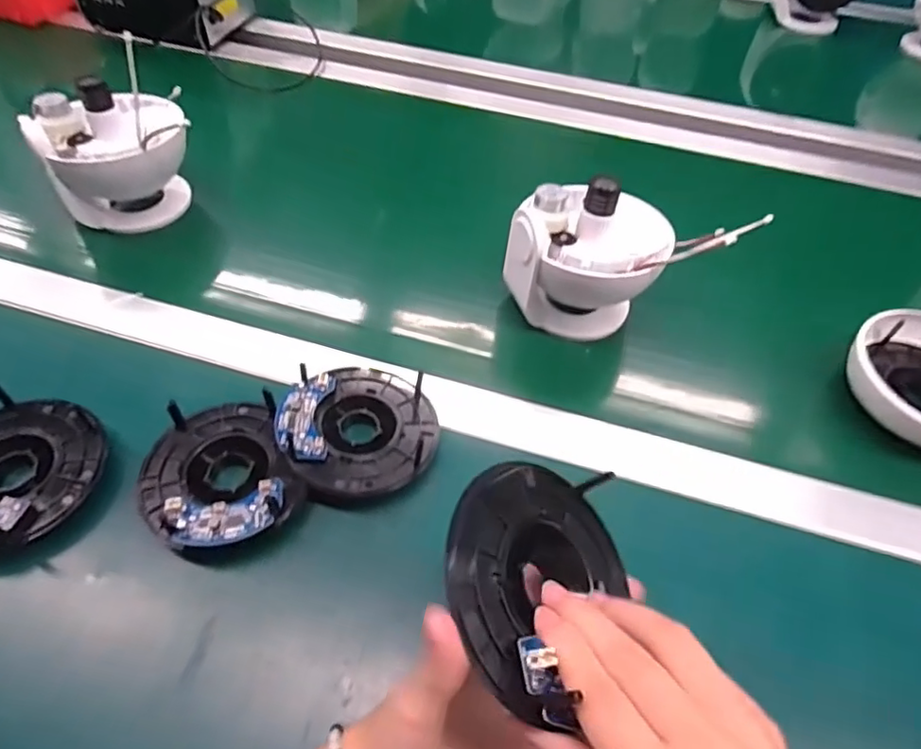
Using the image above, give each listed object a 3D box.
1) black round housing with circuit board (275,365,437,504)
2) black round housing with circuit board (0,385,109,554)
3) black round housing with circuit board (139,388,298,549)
[{"bbox_3d":[-0.064,0.034,0.390,0.099,0.028,0.094,3,49,-4],"label":"black round housing with circuit board"},{"bbox_3d":[-0.272,0.058,0.361,0.096,0.033,0.097,3,49,-4],"label":"black round housing with circuit board"},{"bbox_3d":[-0.149,0.061,0.365,0.085,0.028,0.099,-16,52,-19],"label":"black round housing with circuit board"}]

